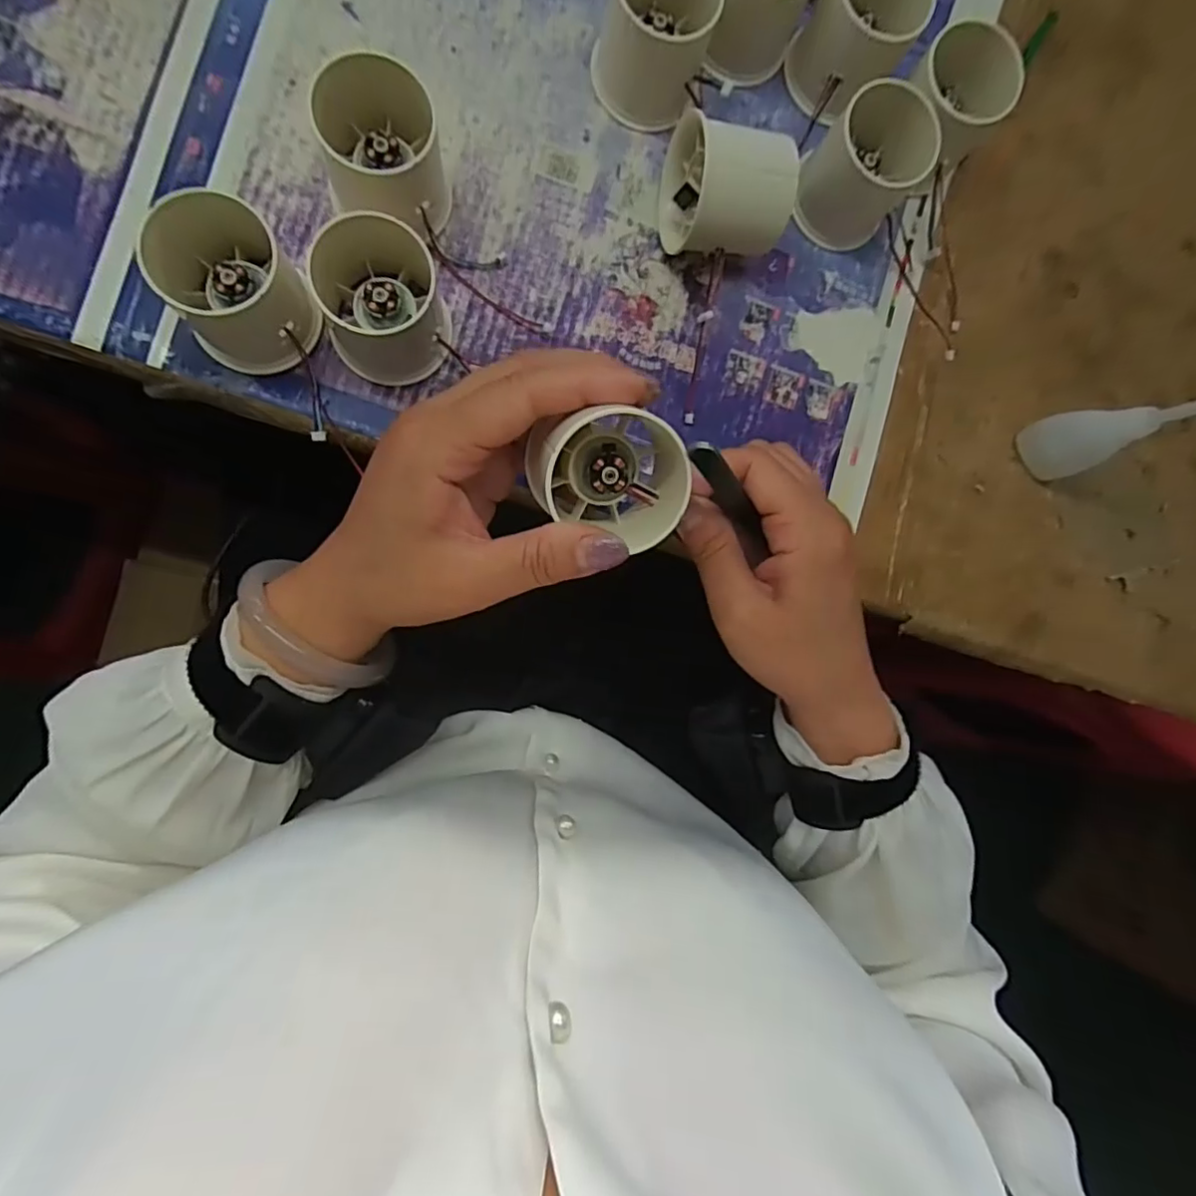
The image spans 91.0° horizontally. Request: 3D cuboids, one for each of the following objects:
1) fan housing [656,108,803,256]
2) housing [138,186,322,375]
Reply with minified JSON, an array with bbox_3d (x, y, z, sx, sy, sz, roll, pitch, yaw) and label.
[{"bbox_3d":[0.063,-0.200,0.286,0.051,0.060,0.062,-5,92,-9],"label":"fan housing"},{"bbox_3d":[-0.157,-0.133,0.256,0.053,0.048,0.055,0,91,-9],"label":"housing"}]

